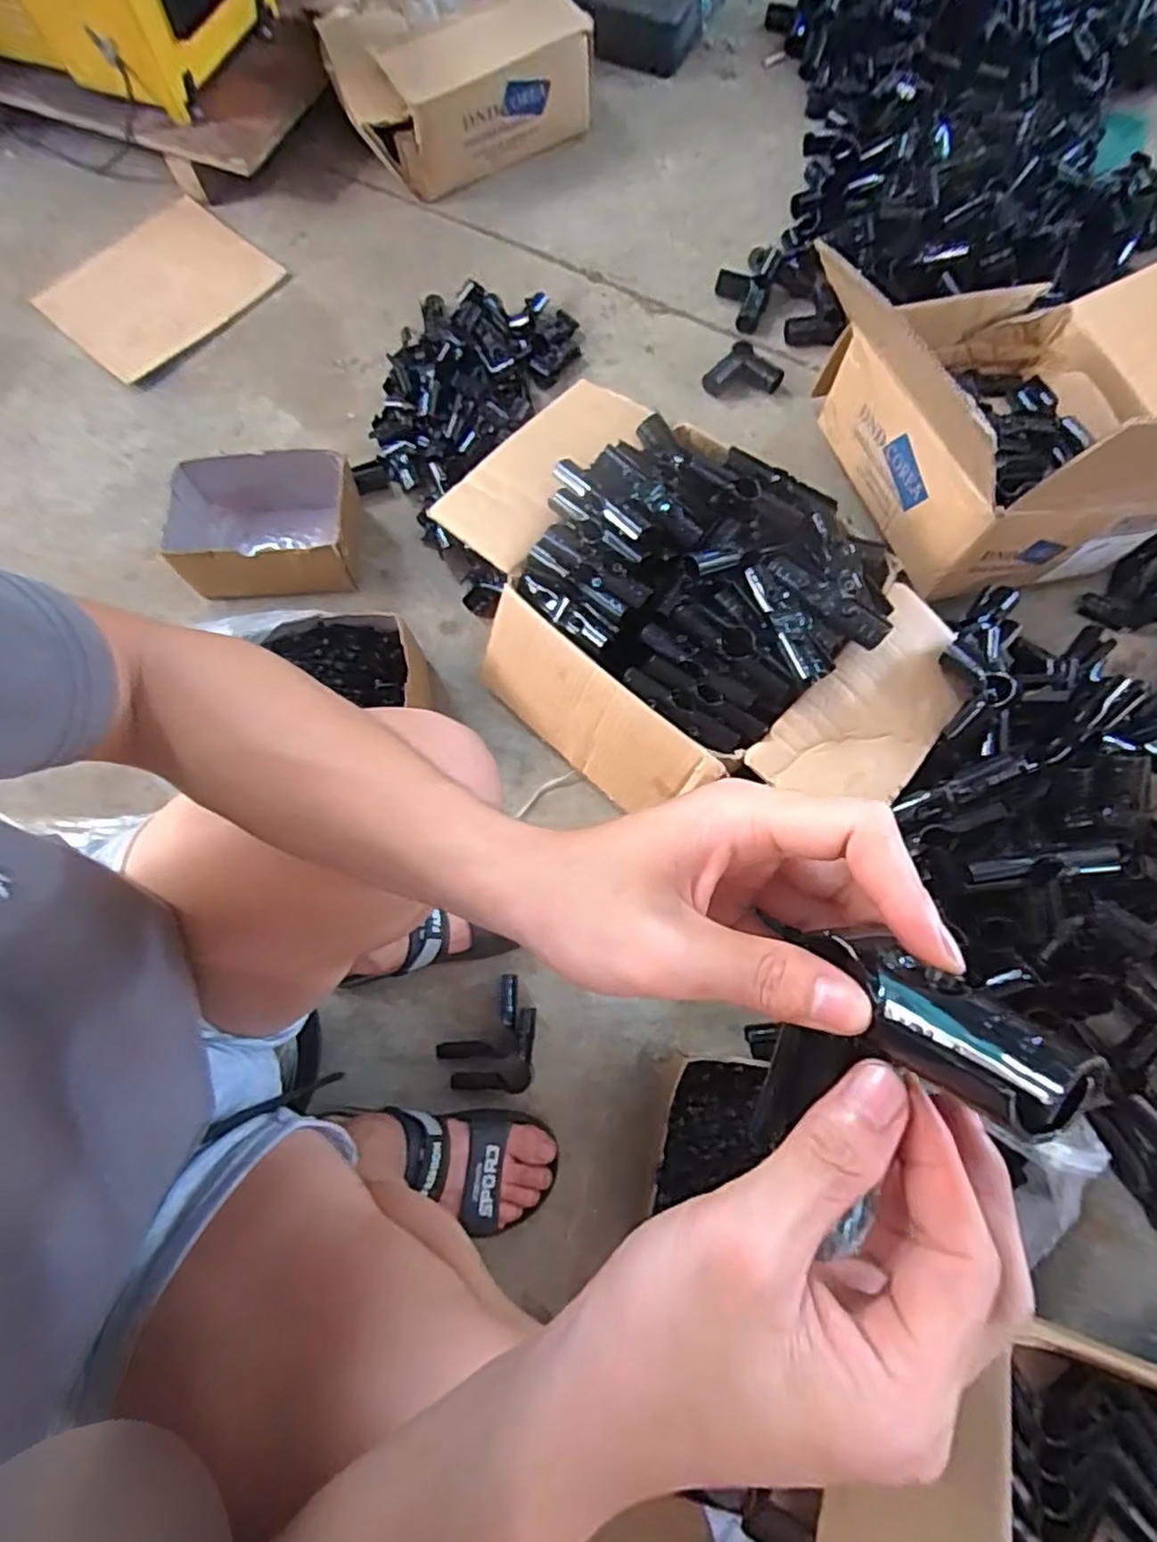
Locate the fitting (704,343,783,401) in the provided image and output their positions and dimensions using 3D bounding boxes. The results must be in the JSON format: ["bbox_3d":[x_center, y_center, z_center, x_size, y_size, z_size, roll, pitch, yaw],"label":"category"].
[{"bbox_3d":[0.227,-0.545,0.961,0.073,0.030,0.087,-39,75,-10],"label":"fitting"}]

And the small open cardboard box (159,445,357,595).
[{"bbox_3d":[-0.384,-0.297,0.858,0.209,0.103,0.148,-4,72,0],"label":"small open cardboard box"}]

